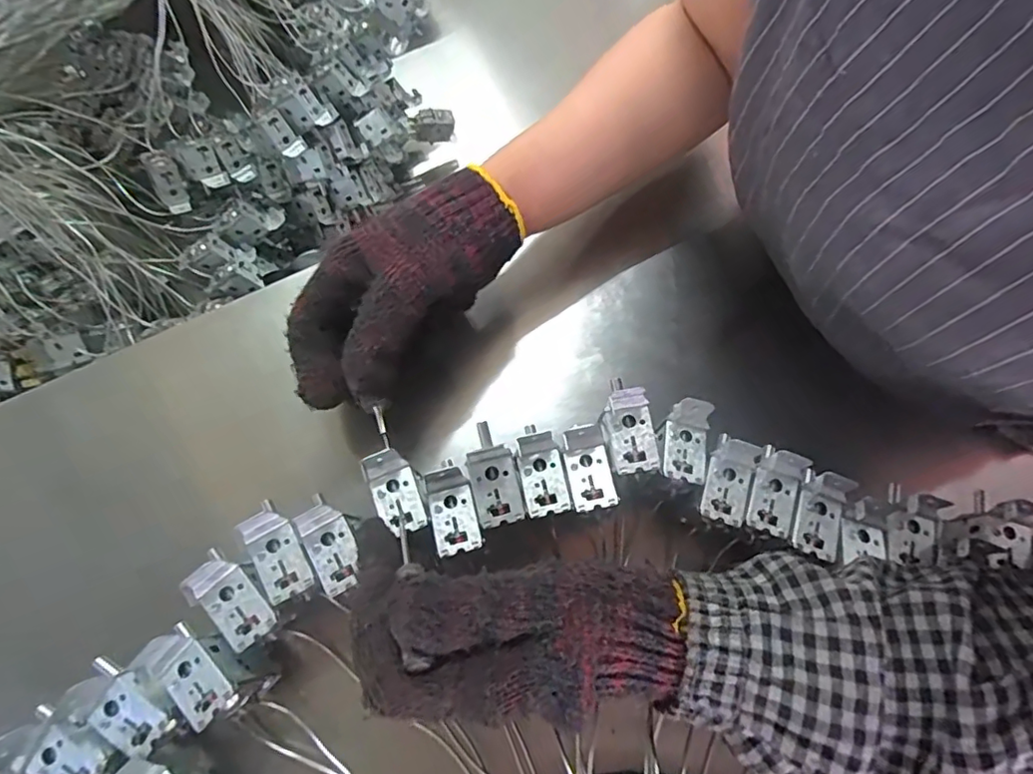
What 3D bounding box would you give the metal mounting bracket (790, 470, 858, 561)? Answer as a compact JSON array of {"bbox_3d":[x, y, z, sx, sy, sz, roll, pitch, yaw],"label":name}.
[{"bbox_3d":[0.156,0.063,0.290,0.025,0.012,0.041,21,73,8],"label":"metal mounting bracket"}]

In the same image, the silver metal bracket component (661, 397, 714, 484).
[{"bbox_3d":[0.089,0.028,0.299,0.023,0.011,0.042,9,72,4],"label":"silver metal bracket component"}]

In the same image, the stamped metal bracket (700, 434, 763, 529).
[{"bbox_3d":[0.110,0.047,0.295,0.023,0.007,0.044,20,73,8],"label":"stamped metal bracket"}]

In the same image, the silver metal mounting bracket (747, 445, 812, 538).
[{"bbox_3d":[0.134,0.053,0.290,0.024,0.014,0.040,16,72,6],"label":"silver metal mounting bracket"}]

